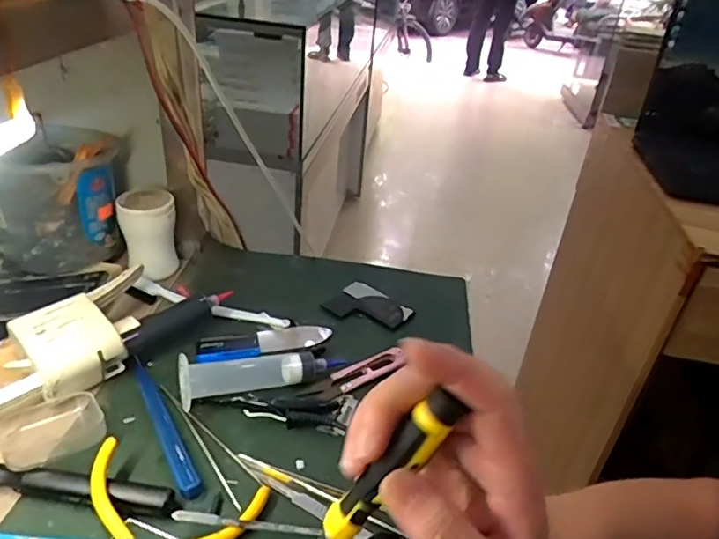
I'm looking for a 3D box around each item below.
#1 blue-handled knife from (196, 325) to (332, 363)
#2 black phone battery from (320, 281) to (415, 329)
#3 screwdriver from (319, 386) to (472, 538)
[{"bbox_3d":[-0.087,0.065,0.506,0.118,0.008,0.037,-8,35,-22],"label":"blue-handled knife"},{"bbox_3d":[0.009,0.037,0.552,0.079,0.012,0.058,29,39,31],"label":"black phone battery"},{"bbox_3d":[0.009,0.090,0.238,0.012,0.105,0.013,23,26,-23],"label":"screwdriver"}]

